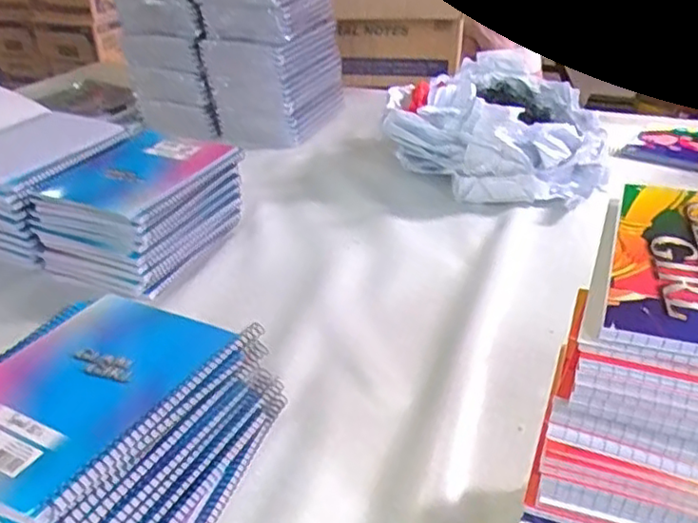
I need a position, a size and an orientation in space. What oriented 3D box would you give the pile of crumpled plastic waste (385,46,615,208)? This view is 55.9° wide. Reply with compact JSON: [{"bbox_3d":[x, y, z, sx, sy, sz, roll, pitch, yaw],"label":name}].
[{"bbox_3d":[0.225,-0.208,0.999,0.314,0.131,0.329,6,32,16],"label":"pile of crumpled plastic waste"}]

